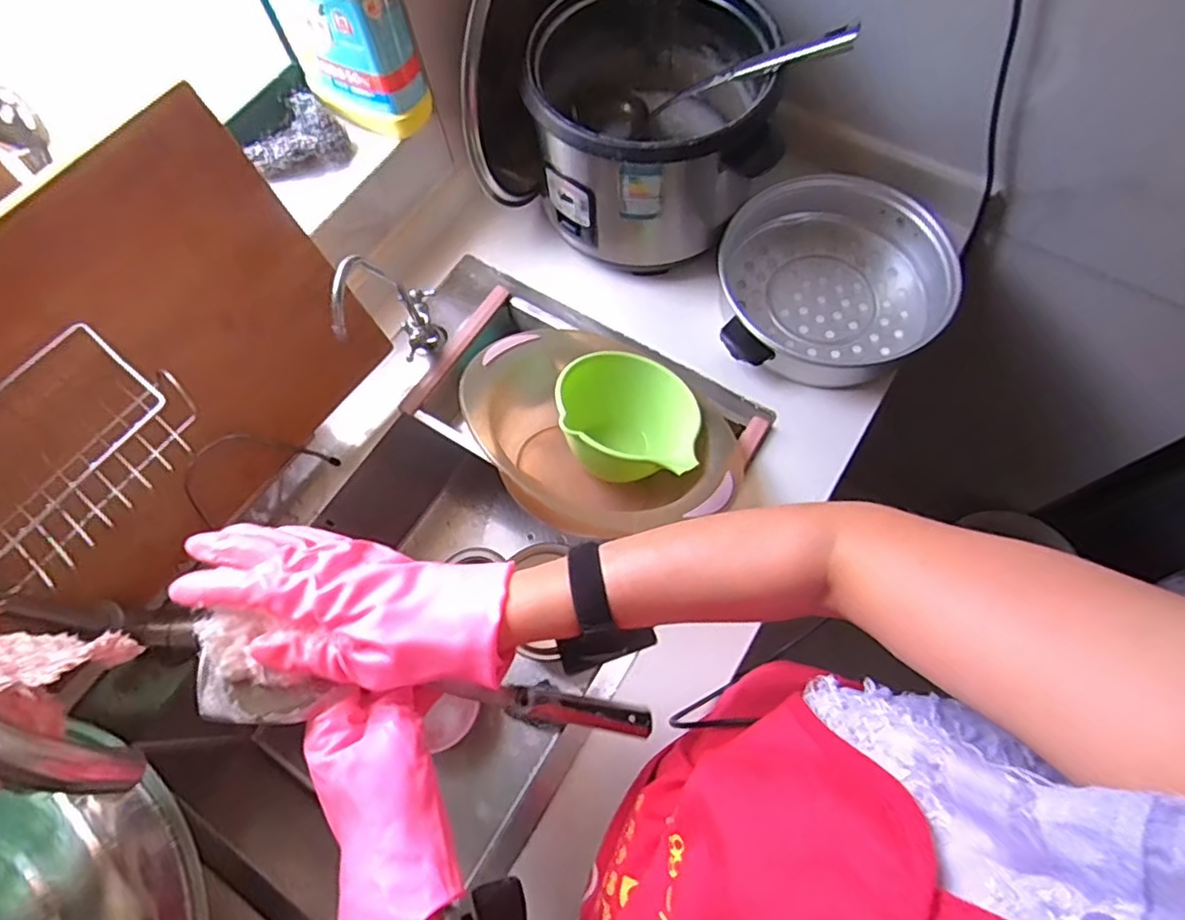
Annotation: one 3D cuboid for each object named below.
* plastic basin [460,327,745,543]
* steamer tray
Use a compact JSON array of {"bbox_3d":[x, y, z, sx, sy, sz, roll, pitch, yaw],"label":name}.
[{"bbox_3d":[0.006,-0.011,0.706,0.294,0.123,0.279,9,47,-9],"label":"plastic basin"},{"bbox_3d":[0.280,-0.207,0.751,0.247,0.084,0.282,40,75,16],"label":"steamer tray"}]

